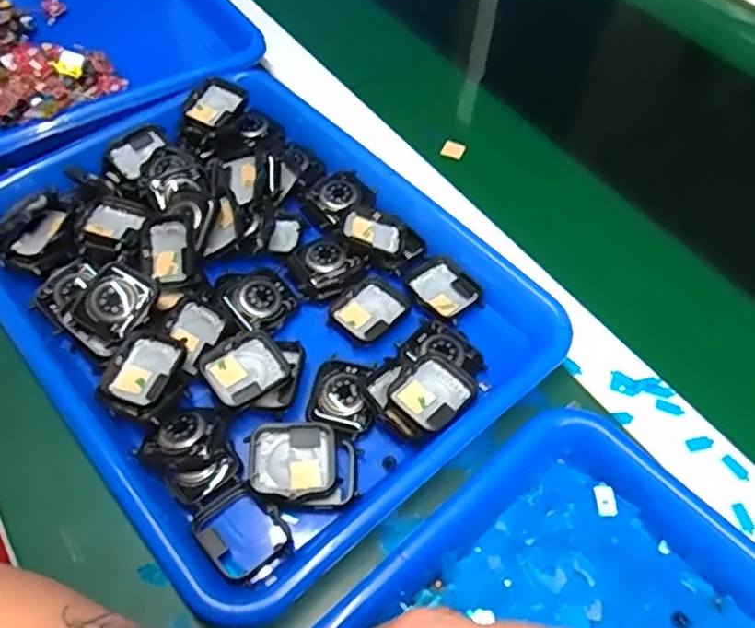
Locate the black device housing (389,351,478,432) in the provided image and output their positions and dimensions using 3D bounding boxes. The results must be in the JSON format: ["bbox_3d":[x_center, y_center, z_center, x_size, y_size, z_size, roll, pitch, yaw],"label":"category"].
[{"bbox_3d":[0.031,0.042,0.355,0.038,0.009,0.043,39,63,24],"label":"black device housing"}]

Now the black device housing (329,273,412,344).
[{"bbox_3d":[-0.003,-0.003,0.396,0.036,0.007,0.044,38,63,24],"label":"black device housing"}]

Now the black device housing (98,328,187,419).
[{"bbox_3d":[-0.127,0.032,0.359,0.038,0.007,0.050,20,57,13],"label":"black device housing"}]

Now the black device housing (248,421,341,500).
[{"bbox_3d":[-0.043,0.074,0.332,0.044,0.010,0.037,-6,55,-4],"label":"black device housing"}]

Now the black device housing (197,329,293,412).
[{"bbox_3d":[-0.073,0.030,0.360,0.043,0.010,0.038,-35,62,-22],"label":"black device housing"}]

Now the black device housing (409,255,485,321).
[{"bbox_3d":[0.042,-0.016,0.411,0.038,0.012,0.042,-31,60,-20],"label":"black device housing"}]

